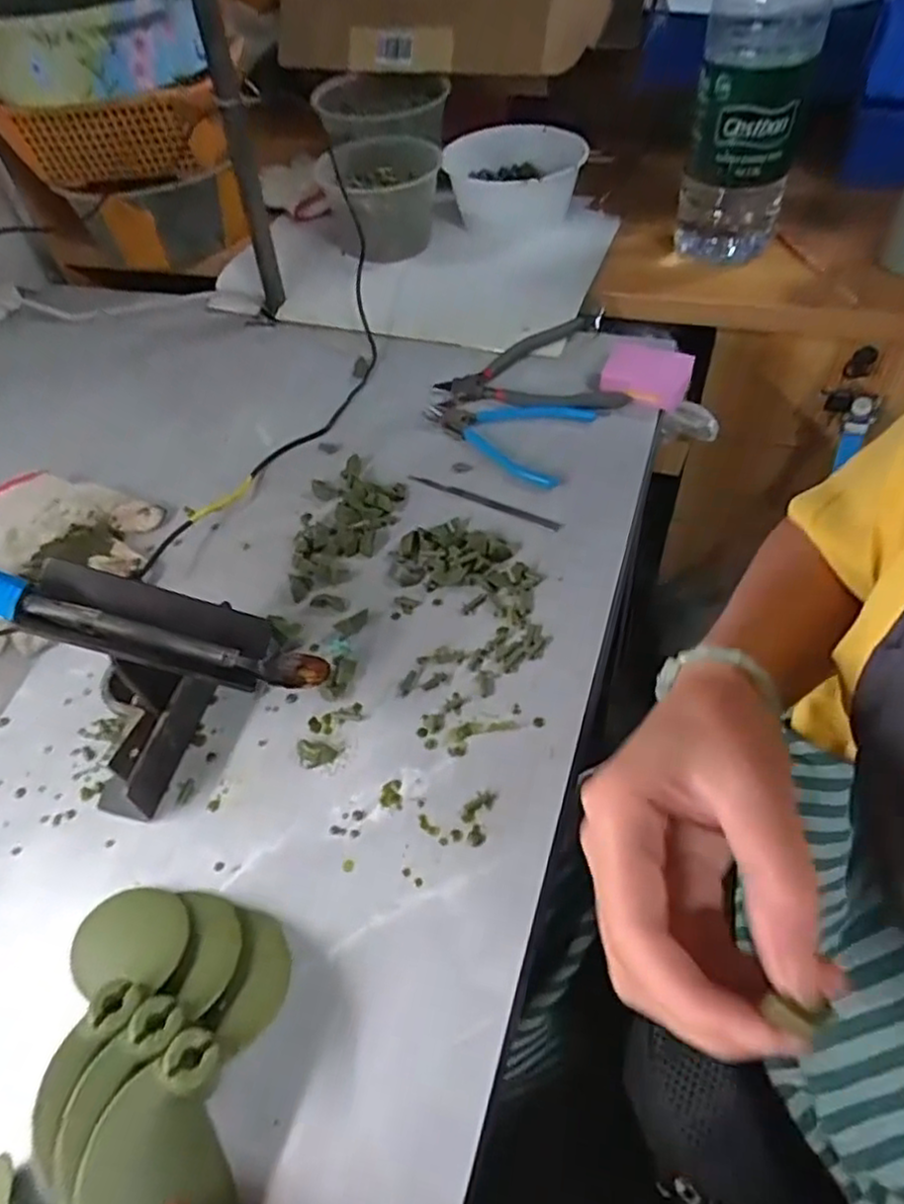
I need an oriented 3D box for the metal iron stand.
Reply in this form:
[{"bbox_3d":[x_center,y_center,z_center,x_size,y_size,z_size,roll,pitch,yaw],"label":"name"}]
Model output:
[{"bbox_3d":[-0.178,0.054,0.411,0.122,0.109,0.103,-1,52,5],"label":"metal iron stand"}]

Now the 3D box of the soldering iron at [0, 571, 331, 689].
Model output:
[{"bbox_3d":[-0.212,0.007,0.394,0.281,0.019,0.023,17,50,-11],"label":"soldering iron"}]

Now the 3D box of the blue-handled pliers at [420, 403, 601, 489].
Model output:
[{"bbox_3d":[0.038,-0.154,0.615,0.152,0.011,0.101,19,56,20],"label":"blue-handled pliers"}]

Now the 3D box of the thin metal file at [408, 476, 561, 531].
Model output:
[{"bbox_3d":[0.026,-0.084,0.571,0.140,0.007,0.012,25,58,23],"label":"thin metal file"}]

